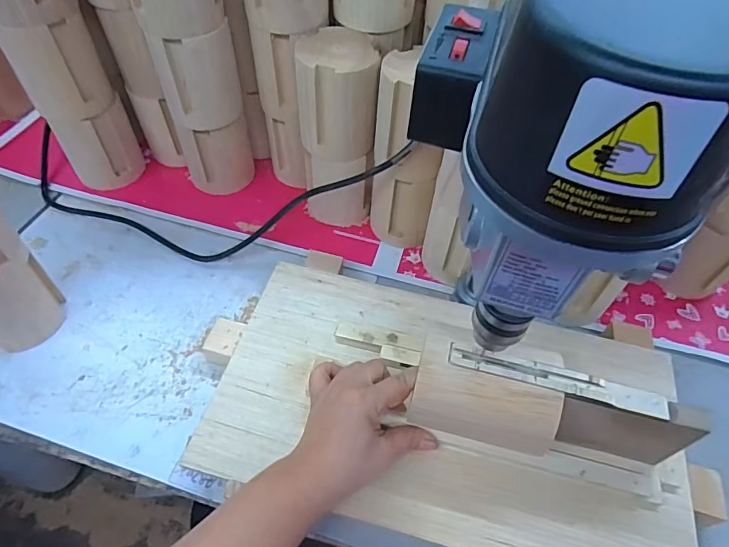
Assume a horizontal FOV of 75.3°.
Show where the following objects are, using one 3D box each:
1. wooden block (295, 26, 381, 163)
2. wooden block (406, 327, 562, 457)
[{"bbox_3d":[-0.026,-0.176,0.469,0.075,0.101,0.069,4,54,0],"label":"wooden block"},{"bbox_3d":[0.087,0.080,0.339,0.098,0.038,0.068,13,54,7],"label":"wooden block"}]

